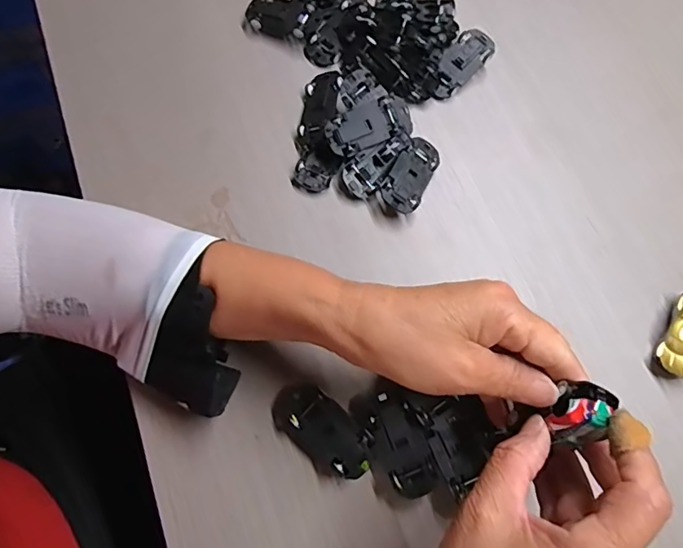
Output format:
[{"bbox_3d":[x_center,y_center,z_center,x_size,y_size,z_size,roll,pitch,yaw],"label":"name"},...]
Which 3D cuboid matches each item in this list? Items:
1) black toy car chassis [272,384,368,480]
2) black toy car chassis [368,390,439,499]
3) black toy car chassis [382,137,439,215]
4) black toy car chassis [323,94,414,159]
[{"bbox_3d":[-0.013,0.101,0.315,0.069,0.018,0.036,44,77,10],"label":"black toy car chassis"},{"bbox_3d":[0.037,0.109,0.314,0.030,0.019,0.064,-25,76,-9],"label":"black toy car chassis"},{"bbox_3d":[0.054,-0.075,0.371,0.028,0.019,0.062,30,75,6],"label":"black toy car chassis"},{"bbox_3d":[0.021,-0.112,0.370,0.067,0.019,0.032,-24,76,-8],"label":"black toy car chassis"}]

